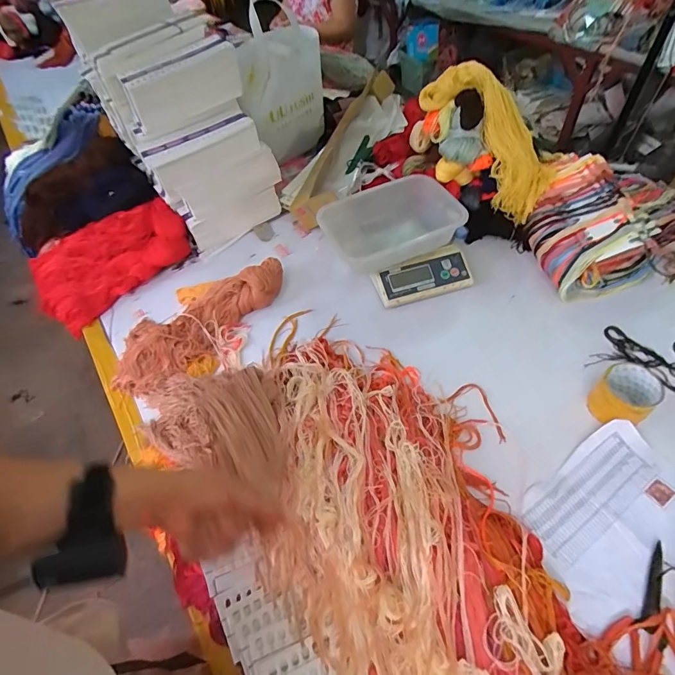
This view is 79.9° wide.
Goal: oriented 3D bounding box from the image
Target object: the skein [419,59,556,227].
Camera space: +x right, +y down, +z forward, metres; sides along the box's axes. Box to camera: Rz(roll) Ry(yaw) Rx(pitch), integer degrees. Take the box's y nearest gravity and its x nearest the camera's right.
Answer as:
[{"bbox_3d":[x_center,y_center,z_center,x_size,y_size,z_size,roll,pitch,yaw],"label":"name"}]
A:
[{"bbox_3d":[0.335,-0.423,0.876,0.116,0.141,0.358,-37,96,-27],"label":"skein"}]

